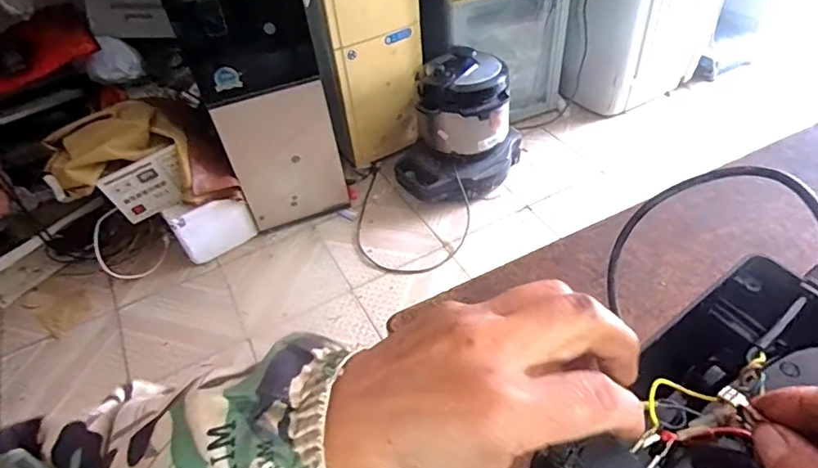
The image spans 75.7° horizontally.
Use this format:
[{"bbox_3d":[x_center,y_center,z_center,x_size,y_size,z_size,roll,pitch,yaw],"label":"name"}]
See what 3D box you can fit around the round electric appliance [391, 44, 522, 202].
[{"bbox_3d":[0.141,-0.311,1.604,0.372,0.391,0.306,7,48,12],"label":"round electric appliance"}]

